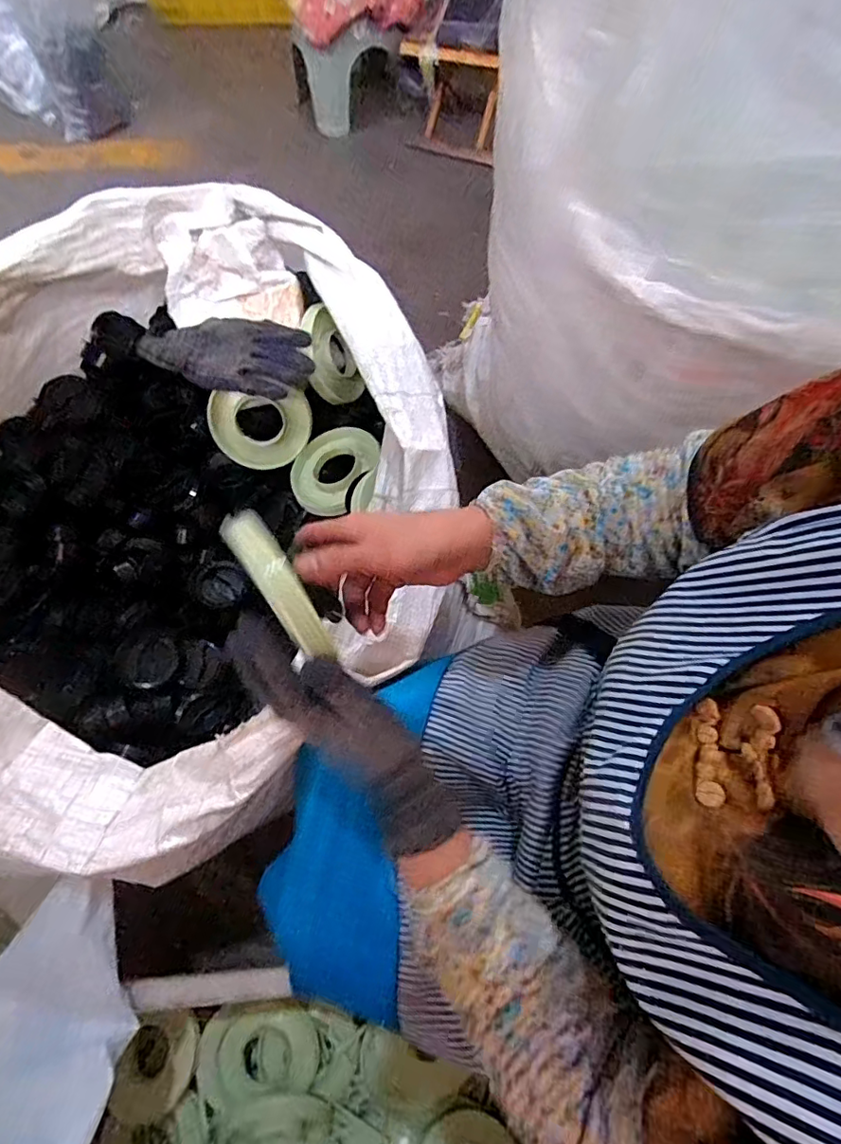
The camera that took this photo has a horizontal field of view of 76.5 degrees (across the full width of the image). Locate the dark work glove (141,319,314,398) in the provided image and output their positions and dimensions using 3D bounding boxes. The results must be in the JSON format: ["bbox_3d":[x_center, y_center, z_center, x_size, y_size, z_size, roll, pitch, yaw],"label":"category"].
[{"bbox_3d":[-0.243,-0.275,0.670,0.208,0.030,0.099,11,68,7],"label":"dark work glove"}]

